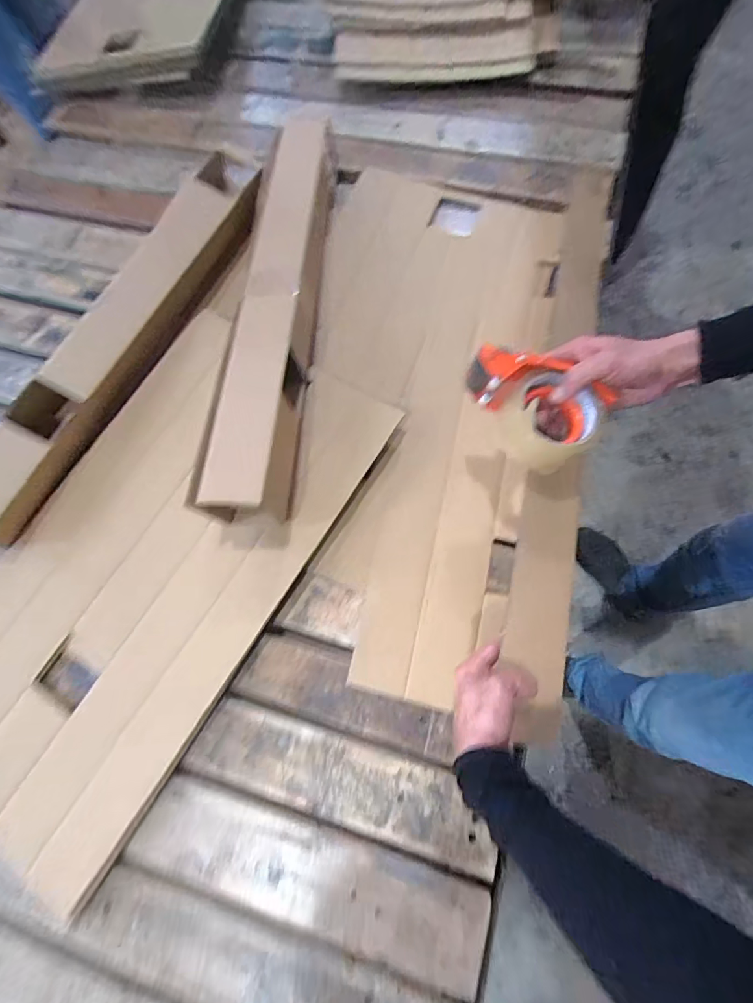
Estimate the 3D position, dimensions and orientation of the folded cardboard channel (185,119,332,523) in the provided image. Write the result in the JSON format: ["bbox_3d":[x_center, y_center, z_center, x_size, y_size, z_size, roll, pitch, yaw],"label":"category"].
[{"bbox_3d":[-0.145,-0.258,0.627,0.104,0.091,0.600,2,73,5],"label":"folded cardboard channel"}]

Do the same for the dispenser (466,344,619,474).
[{"bbox_3d":[0.156,-0.094,0.453,0.137,0.068,0.090,23,73,8],"label":"dispenser"}]

